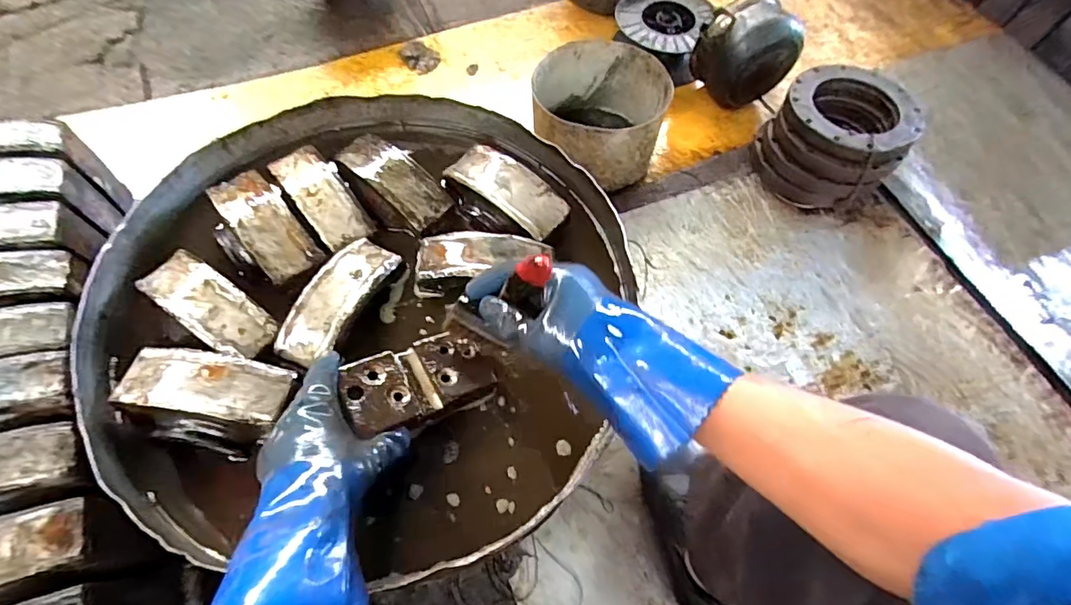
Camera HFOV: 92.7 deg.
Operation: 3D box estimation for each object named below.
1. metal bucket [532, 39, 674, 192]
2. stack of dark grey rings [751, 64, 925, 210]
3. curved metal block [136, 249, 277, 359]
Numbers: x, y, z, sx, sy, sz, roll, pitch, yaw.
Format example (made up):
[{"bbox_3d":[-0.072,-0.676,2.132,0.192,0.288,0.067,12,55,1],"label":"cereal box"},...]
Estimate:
[{"bbox_3d":[0.131,-0.392,1.081,0.262,0.173,0.280,2,63,-2],"label":"metal bucket"},{"bbox_3d":[0.618,-0.337,1.073,0.256,0.177,0.252,-41,72,-20],"label":"stack of dark grey rings"},{"bbox_3d":[-0.345,0.000,0.538,0.149,0.033,0.058,32,66,12],"label":"curved metal block"}]

